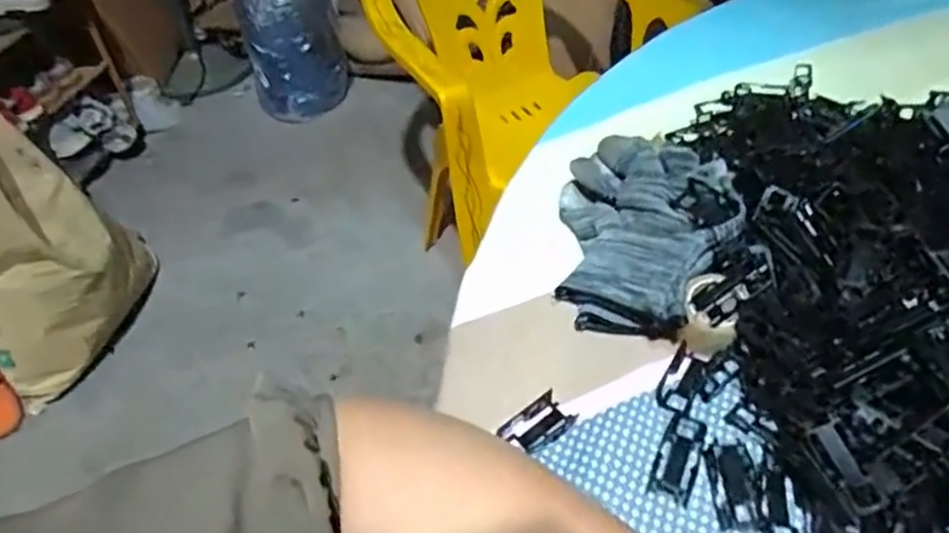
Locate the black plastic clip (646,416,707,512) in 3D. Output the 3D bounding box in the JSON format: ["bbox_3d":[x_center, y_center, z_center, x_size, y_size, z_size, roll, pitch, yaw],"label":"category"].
[{"bbox_3d":[0.095,0.089,0.303,0.018,0.004,0.043,15,49,22],"label":"black plastic clip"}]

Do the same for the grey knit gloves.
[{"bbox_3d":[0.098,-0.024,0.387,0.108,0.022,0.143,-1,50,34],"label":"grey knit gloves"}]

